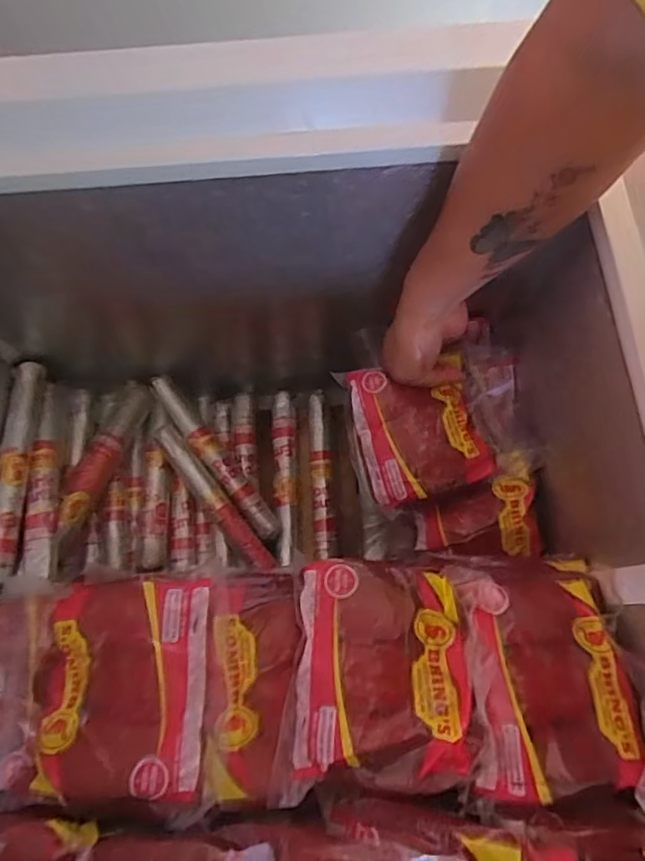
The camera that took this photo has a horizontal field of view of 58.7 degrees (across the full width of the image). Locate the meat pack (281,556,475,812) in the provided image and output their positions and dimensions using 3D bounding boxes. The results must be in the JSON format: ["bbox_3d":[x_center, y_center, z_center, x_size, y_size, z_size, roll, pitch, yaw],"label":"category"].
[{"bbox_3d":[0.035,0.143,0.346,0.101,0.026,0.127,2,72,-1],"label":"meat pack"}]

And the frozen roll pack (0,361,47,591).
[{"bbox_3d":[-0.304,0.037,0.567,0.037,0.040,0.235,0,72,-1],"label":"frozen roll pack"}]

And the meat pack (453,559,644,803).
[{"bbox_3d":[0.135,0.140,0.349,0.096,0.024,0.138,1,57,-4],"label":"meat pack"}]

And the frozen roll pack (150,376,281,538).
[{"bbox_3d":[-0.126,0.031,0.672,0.028,0.027,0.224,-38,90,-10],"label":"frozen roll pack"}]

